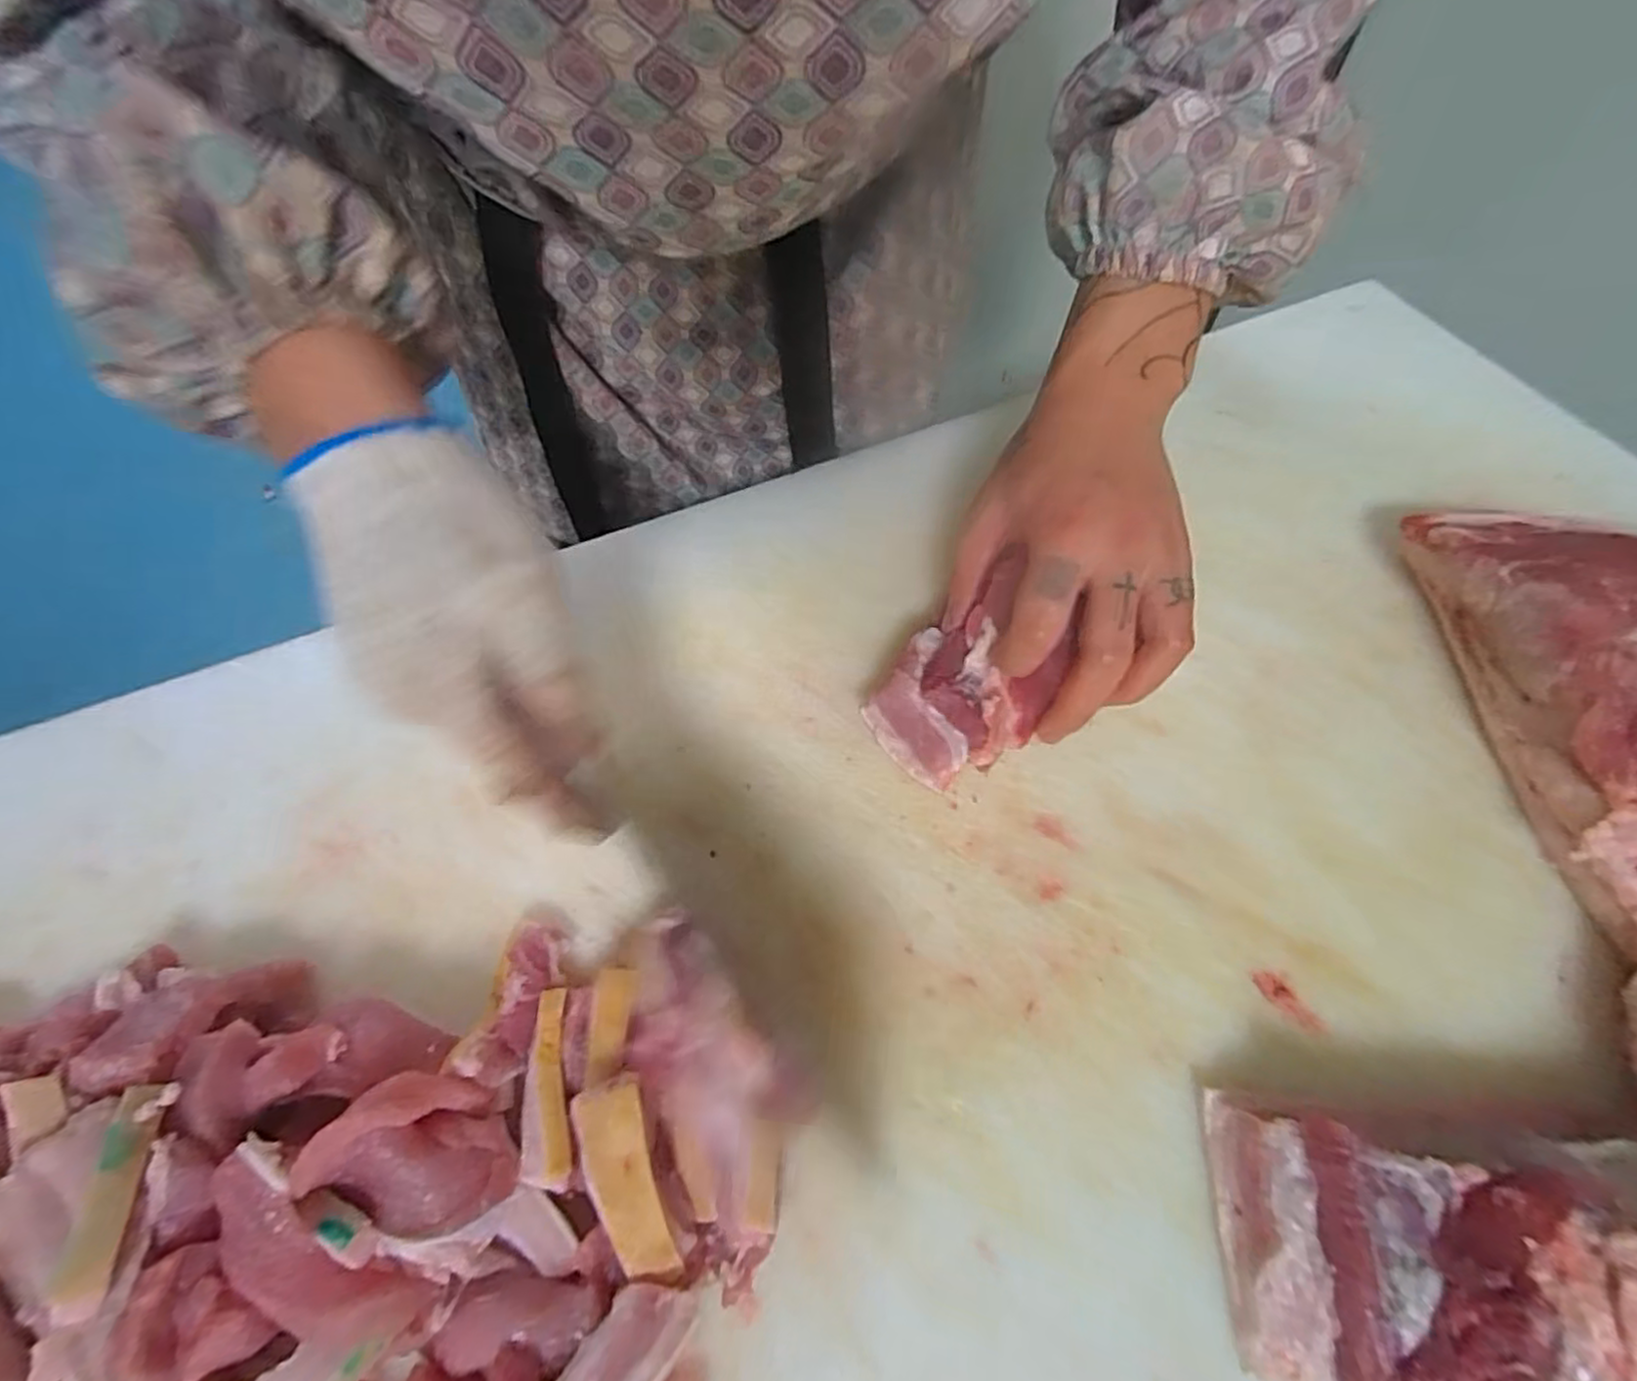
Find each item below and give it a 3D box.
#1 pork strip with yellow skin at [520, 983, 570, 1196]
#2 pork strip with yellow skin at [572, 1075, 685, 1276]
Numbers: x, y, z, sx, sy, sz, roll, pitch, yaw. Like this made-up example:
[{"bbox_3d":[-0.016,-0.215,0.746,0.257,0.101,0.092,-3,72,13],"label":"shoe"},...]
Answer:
[{"bbox_3d":[-0.108,0.155,0.275,0.017,0.007,0.069,-12,60,-6],"label":"pork strip with yellow skin"},{"bbox_3d":[-0.068,0.174,0.248,0.023,0.011,0.066,-20,75,-10],"label":"pork strip with yellow skin"}]

